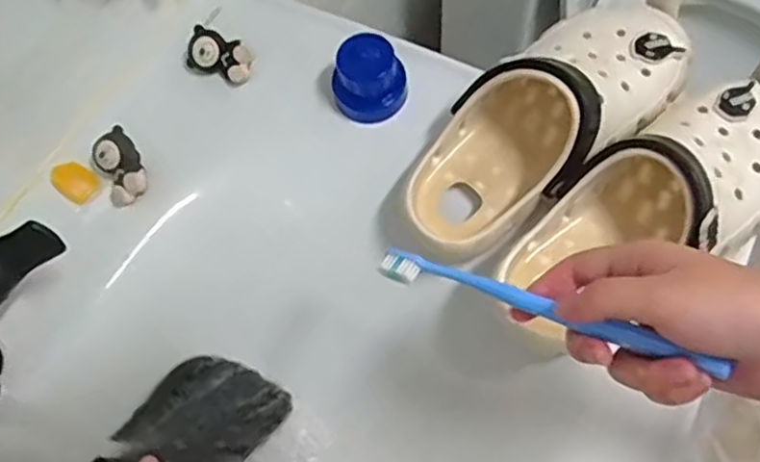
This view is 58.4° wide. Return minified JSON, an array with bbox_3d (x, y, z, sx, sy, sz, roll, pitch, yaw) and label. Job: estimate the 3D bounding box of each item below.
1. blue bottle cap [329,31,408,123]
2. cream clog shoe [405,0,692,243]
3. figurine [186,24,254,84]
[{"bbox_3d":[-0.007,-0.123,0.543,0.055,0.050,0.048,-41,70,-14],"label":"blue bottle cap"},{"bbox_3d":[0.131,-0.096,0.492,0.261,0.079,0.096,-41,68,8],"label":"cream clog shoe"},{"bbox_3d":[-0.135,-0.150,0.575,0.055,0.023,0.031,20,68,12],"label":"figurine"}]

